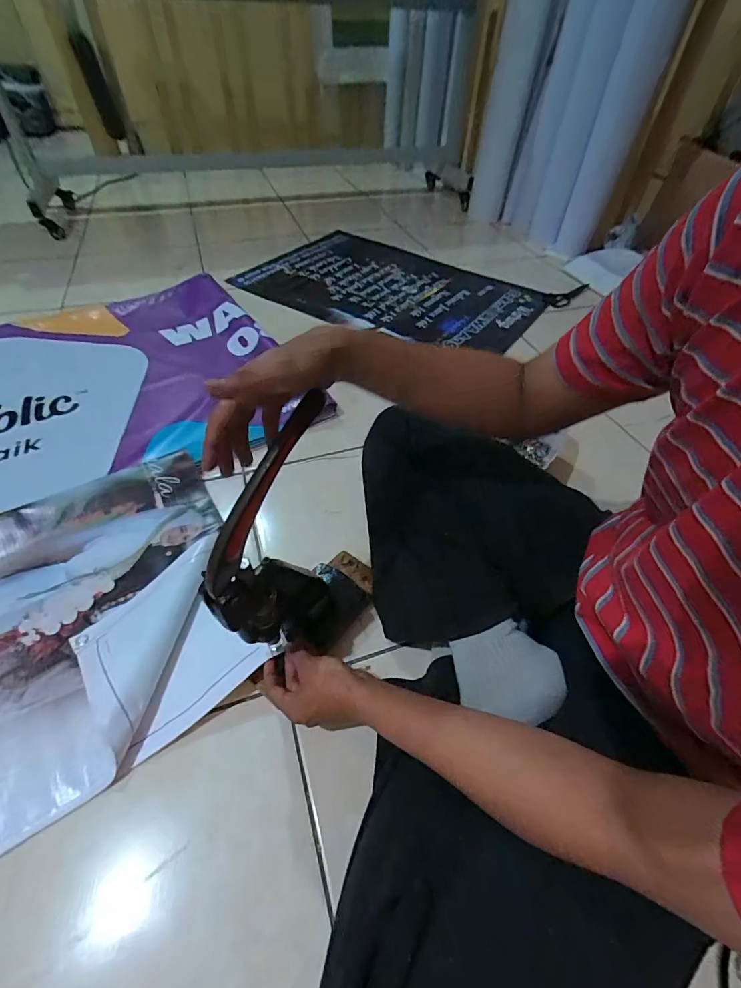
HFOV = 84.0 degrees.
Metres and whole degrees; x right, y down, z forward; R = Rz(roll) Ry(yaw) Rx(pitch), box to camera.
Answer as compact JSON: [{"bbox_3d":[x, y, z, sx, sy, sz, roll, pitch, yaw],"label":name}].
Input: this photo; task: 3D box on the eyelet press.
[{"bbox_3d":[-0.076,0.070,0.474,0.184,0.340,0.113,-30,54,-9],"label":"eyelet press"}]

